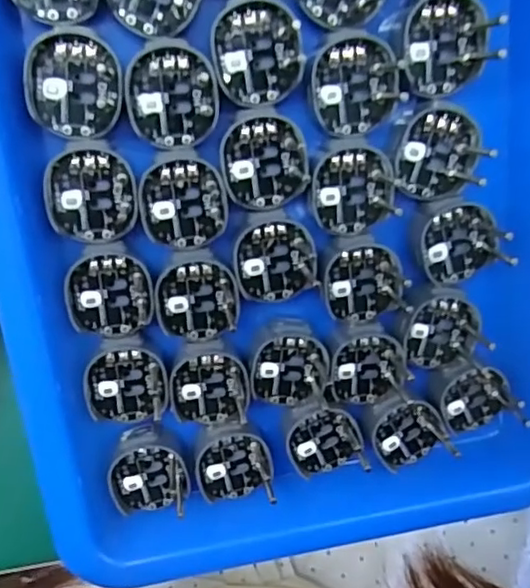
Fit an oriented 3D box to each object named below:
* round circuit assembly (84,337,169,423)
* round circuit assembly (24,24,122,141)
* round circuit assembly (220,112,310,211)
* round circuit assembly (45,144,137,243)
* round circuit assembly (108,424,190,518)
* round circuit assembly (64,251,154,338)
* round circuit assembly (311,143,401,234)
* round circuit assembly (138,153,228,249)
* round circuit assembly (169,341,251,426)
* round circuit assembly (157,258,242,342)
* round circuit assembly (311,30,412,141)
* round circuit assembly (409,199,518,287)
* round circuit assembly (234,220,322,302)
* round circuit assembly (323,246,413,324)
[{"bbox_3d":[-0.043,0.028,0.190,0.025,0.004,0.027,3,103,-18],"label":"round circuit assembly"},{"bbox_3d":[-0.052,-0.058,0.165,0.024,0.004,0.028,5,105,-12],"label":"round circuit assembly"},{"bbox_3d":[0.000,-0.039,0.178,0.025,0.004,0.027,-2,107,-7],"label":"round circuit assembly"},{"bbox_3d":[-0.050,-0.029,0.174,0.025,0.004,0.027,-3,106,-12],"label":"round circuit assembly"},{"bbox_3d":[-0.038,0.059,0.201,0.025,0.012,0.029,1,87,-7],"label":"round circuit assembly"},{"bbox_3d":[-0.047,0.001,0.181,0.025,0.004,0.026,-4,106,-13],"label":"round circuit assembly"},{"bbox_3d":[0.028,-0.031,0.185,0.027,0.004,0.027,-2,106,-6],"label":"round circuit assembly"},{"bbox_3d":[-0.024,-0.027,0.178,0.025,0.004,0.027,-3,106,-10],"label":"round circuit assembly"},{"bbox_3d":[-0.018,0.029,0.198,0.024,0.010,0.028,-2,104,-11],"label":"round circuit assembly"},{"bbox_3d":[-0.021,0.002,0.187,0.025,0.004,0.026,-3,106,-10],"label":"round circuit assembly"},{"bbox_3d":[0.026,-0.060,0.176,0.025,0.004,0.027,-1,107,-6],"label":"round circuit assembly"},{"bbox_3d":[0.061,-0.019,0.198,0.025,0.014,0.028,-28,109,3],"label":"round circuit assembly"},{"bbox_3d":[0.003,-0.010,0.188,0.025,0.004,0.025,-2,107,-8],"label":"round circuit assembly"},{"bbox_3d":[0.033,-0.003,0.194,0.027,0.004,0.026,-2,107,-5],"label":"round circuit assembly"}]

